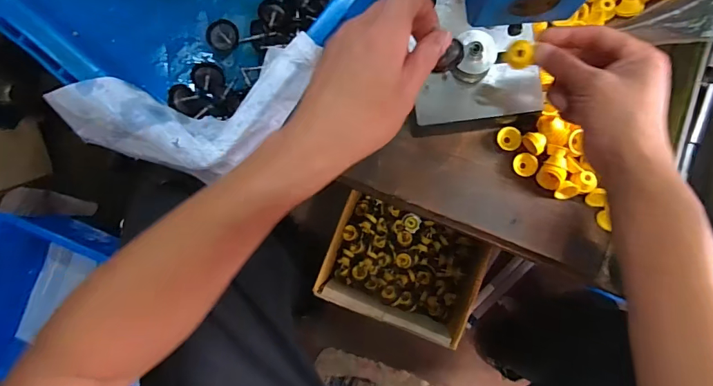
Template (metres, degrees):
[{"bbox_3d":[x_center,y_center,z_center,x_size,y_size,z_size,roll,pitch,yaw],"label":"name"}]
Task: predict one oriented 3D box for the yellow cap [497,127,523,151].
[{"bbox_3d":[0.162,-0.057,0.449,0.025,0.009,0.023,0,85,5],"label":"yellow cap"}]

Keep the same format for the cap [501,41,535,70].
[{"bbox_3d":[0.138,-0.116,0.355,0.020,0.013,0.022,0,85,5],"label":"cap"}]

